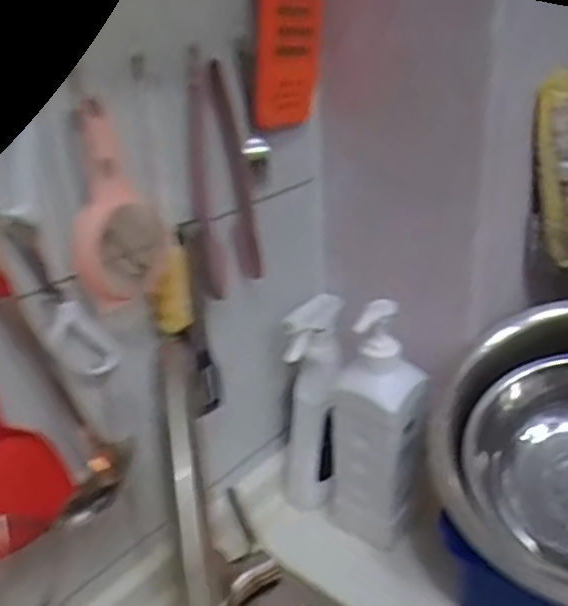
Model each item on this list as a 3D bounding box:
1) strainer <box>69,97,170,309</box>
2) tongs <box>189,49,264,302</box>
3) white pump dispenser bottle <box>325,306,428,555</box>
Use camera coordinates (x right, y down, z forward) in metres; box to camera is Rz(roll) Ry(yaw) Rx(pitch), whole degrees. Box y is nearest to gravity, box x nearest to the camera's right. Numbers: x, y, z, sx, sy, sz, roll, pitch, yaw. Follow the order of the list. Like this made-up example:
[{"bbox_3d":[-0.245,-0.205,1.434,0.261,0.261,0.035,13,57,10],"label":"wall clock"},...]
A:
[{"bbox_3d":[-0.133,-0.077,0.507,0.026,0.151,0.078,17,34,35],"label":"strainer"},{"bbox_3d":[-0.056,-0.109,0.575,0.052,0.204,0.047,-4,27,0],"label":"tongs"},{"bbox_3d":[0.098,0.136,0.681,0.052,0.269,0.090,-24,34,-34],"label":"white pump dispenser bottle"}]

